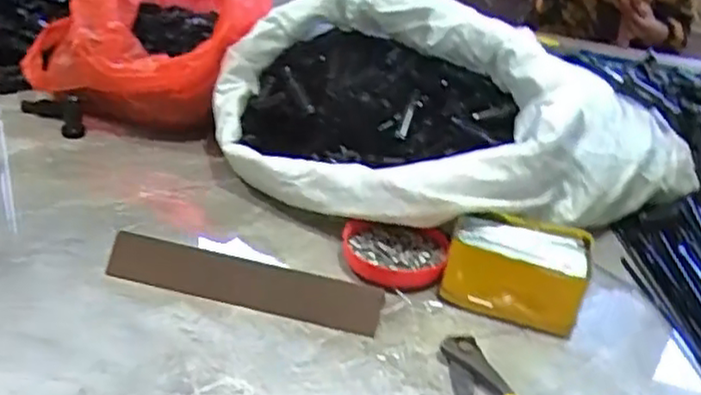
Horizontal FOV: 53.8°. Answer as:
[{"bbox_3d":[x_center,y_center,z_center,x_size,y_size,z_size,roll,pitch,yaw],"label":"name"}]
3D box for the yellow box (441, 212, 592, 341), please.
[{"bbox_3d":[0.136,0.054,0.568,0.107,0.054,0.091,14,29,12],"label":"yellow box"}]

